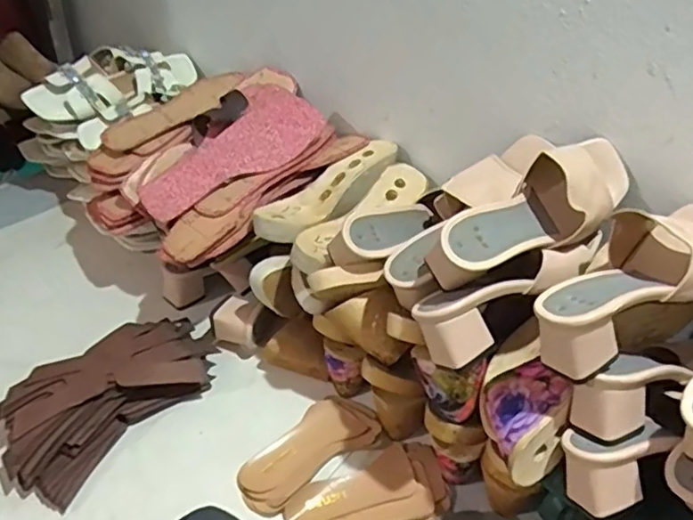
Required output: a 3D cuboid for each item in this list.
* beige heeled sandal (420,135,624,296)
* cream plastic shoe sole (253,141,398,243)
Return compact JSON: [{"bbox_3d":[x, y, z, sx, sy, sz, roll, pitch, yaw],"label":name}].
[{"bbox_3d":[0.185,-0.048,0.584,0.226,0.082,0.074,-30,51,-17],"label":"beige heeled sandal"},{"bbox_3d":[-0.029,-0.093,0.796,0.093,0.054,0.222,31,47,26],"label":"cream plastic shoe sole"}]

